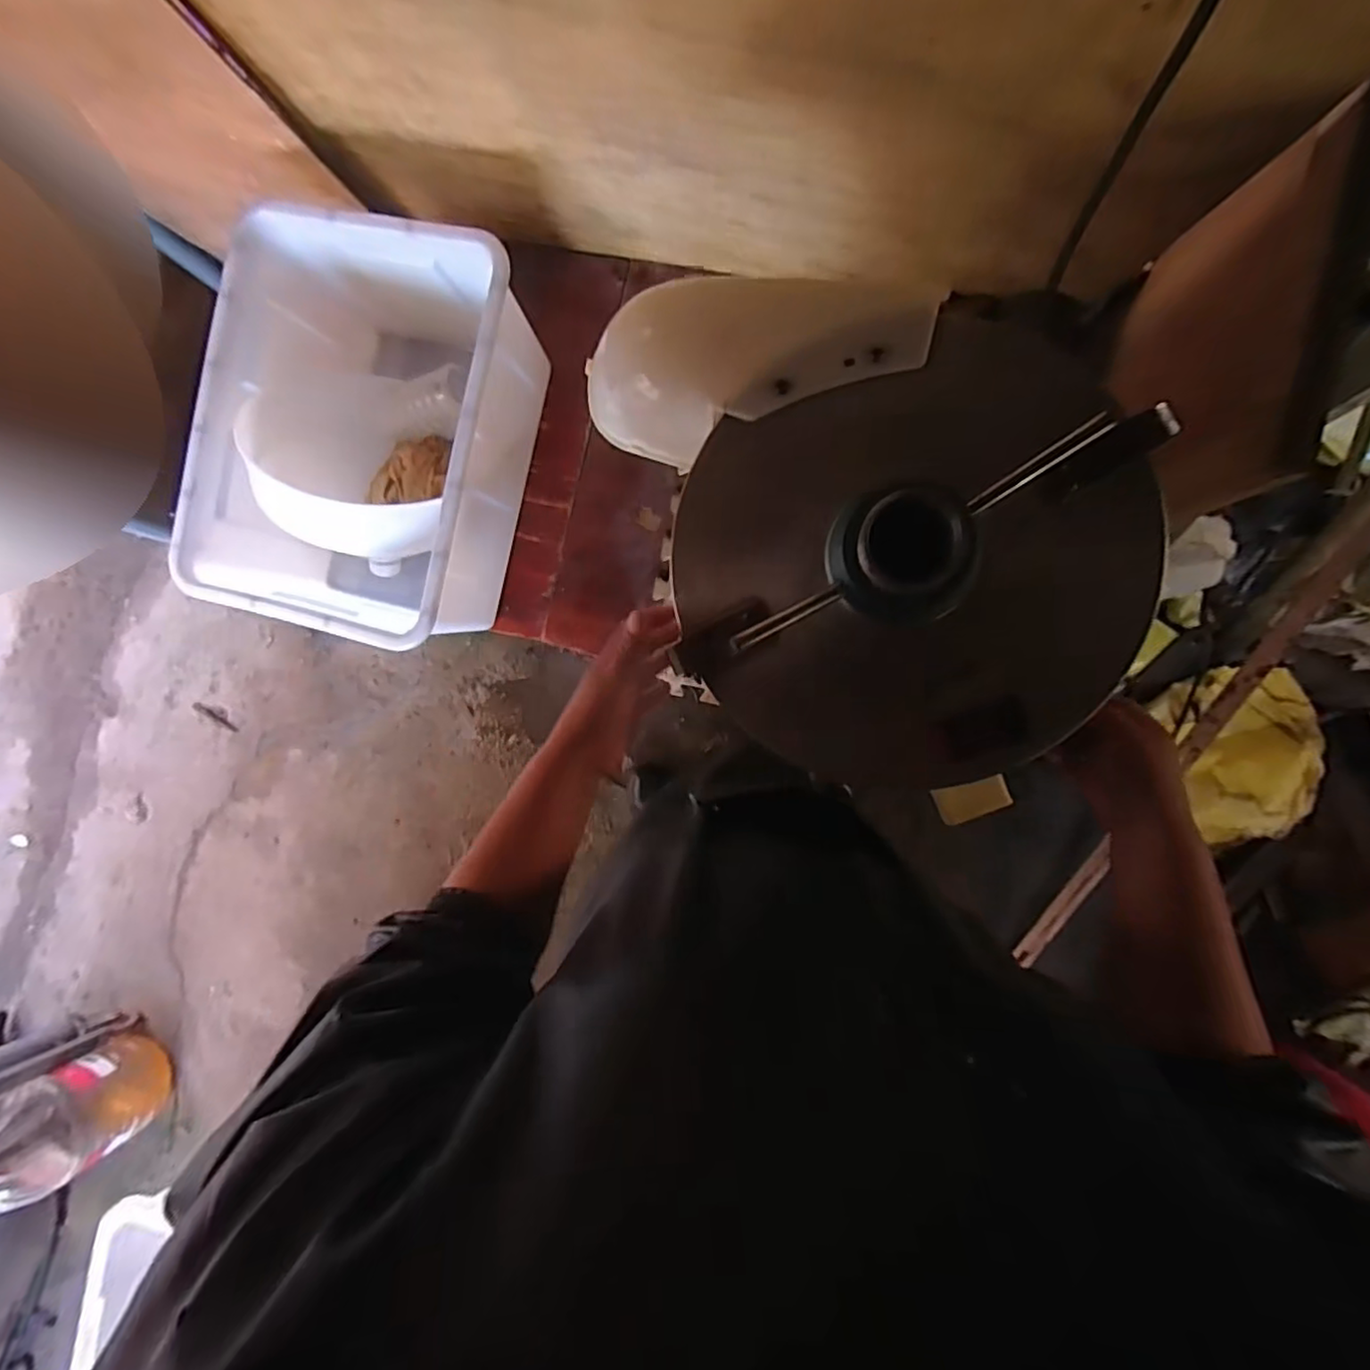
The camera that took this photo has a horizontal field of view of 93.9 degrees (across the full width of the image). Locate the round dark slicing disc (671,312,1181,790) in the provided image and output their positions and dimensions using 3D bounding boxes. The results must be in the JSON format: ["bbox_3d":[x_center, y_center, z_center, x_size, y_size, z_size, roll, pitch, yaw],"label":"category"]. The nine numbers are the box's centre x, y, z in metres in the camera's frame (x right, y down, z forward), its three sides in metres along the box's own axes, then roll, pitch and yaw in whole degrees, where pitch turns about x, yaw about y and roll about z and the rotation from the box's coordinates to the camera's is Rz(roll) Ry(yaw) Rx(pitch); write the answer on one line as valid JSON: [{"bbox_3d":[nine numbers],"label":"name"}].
[{"bbox_3d":[0.146,-0.087,0.416,0.301,0.065,0.295,0,87,9],"label":"round dark slicing disc"}]

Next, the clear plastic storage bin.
[{"bbox_3d":[-0.483,-0.363,1.015,0.433,0.288,0.563,14,90,9],"label":"clear plastic storage bin"}]

